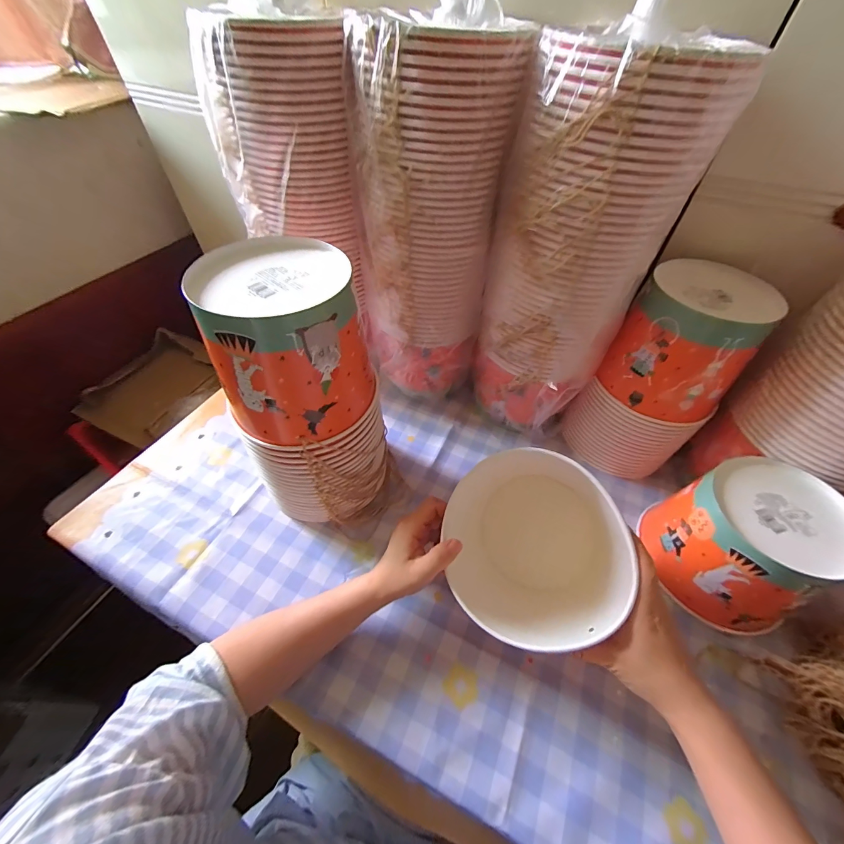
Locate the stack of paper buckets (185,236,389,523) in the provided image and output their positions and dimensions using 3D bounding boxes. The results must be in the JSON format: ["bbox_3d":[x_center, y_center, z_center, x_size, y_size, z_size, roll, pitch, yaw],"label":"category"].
[{"bbox_3d":[-0.119,-0.015,0.396,0.137,0.294,0.147,-13,53,-13],"label":"stack of paper buckets"}]

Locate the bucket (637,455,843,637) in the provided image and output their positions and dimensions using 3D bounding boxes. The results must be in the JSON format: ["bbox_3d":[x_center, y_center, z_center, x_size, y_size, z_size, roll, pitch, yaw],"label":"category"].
[{"bbox_3d":[0.357,0.136,0.392,0.131,0.132,0.153,-14,53,-14],"label":"bucket"}]

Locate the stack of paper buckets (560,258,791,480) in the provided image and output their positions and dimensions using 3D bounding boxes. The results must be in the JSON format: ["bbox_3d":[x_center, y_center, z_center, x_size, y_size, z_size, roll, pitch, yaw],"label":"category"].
[{"bbox_3d":[0.313,-0.054,0.466,0.142,0.241,0.142,-32,59,-25],"label":"stack of paper buckets"}]

